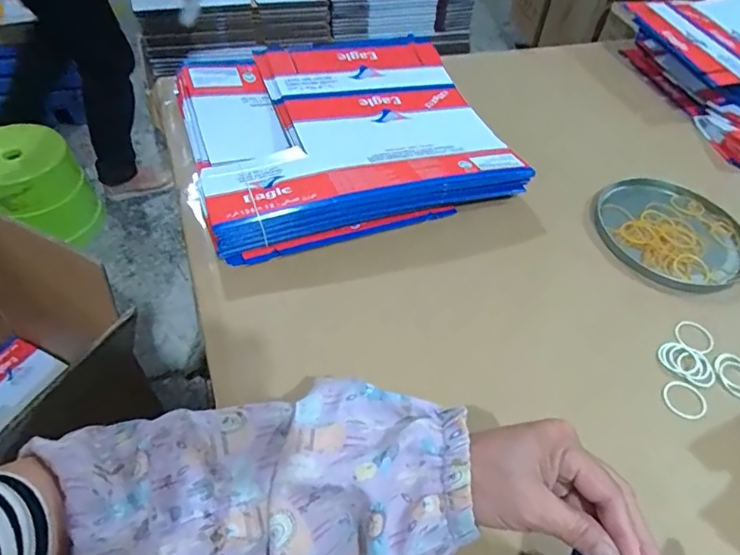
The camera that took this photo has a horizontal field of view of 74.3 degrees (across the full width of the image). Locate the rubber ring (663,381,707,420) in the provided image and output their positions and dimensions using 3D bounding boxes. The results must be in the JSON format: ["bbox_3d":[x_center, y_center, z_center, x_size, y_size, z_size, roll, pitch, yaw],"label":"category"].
[{"bbox_3d":[0.276,0.107,0.428,0.035,0.005,0.035,3,50,-4],"label":"rubber ring"}]

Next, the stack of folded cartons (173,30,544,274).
[{"bbox_3d":[-0.032,-0.172,0.587,0.354,0.060,0.299,-14,53,-17],"label":"stack of folded cartons"}]

